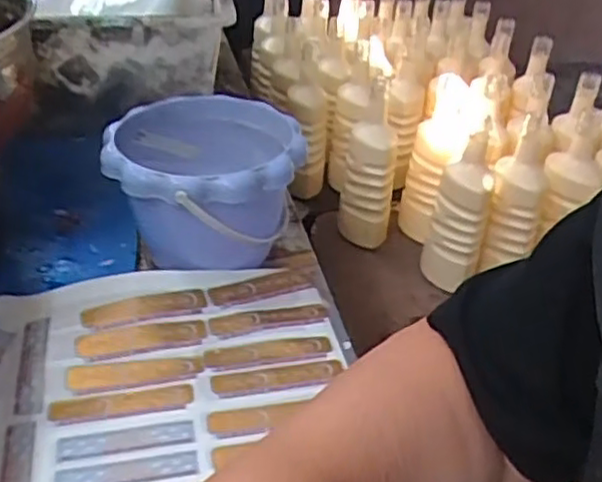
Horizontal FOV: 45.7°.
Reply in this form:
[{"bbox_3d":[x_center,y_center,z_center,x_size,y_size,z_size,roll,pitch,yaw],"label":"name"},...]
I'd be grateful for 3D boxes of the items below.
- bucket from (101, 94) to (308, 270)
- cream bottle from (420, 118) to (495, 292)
[{"bbox_3d":[-0.079,-0.039,0.591,0.146,0.117,0.149,3,33,-2],"label":"bucket"},{"bbox_3d":[0.229,-0.039,1.028,0.073,0.231,0.073,3,33,-2],"label":"cream bottle"}]

